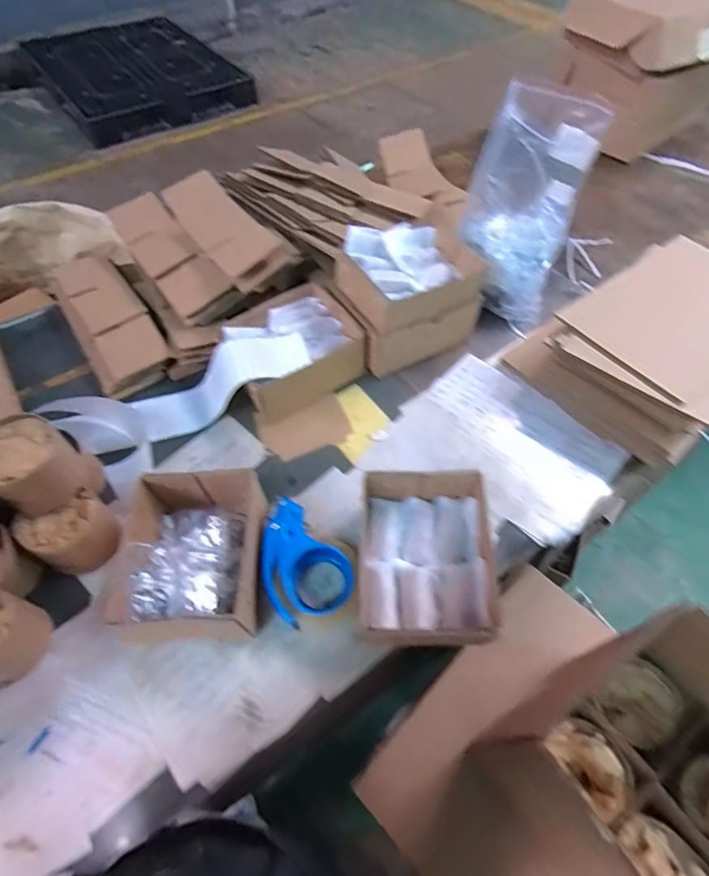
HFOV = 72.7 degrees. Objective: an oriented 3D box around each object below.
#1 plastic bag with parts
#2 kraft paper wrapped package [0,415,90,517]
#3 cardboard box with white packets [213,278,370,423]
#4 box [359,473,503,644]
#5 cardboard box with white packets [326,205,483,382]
[{"bbox_3d":[0.275,-0.362,0.787,0.184,0.351,0.104,7,29,5],"label":"plastic bag with parts"},{"bbox_3d":[-0.388,0.035,0.582,0.096,0.086,0.094,-40,66,-22],"label":"kraft paper wrapped package"},{"bbox_3d":[-0.109,-0.140,0.771,0.216,0.090,0.174,-26,61,-15],"label":"cardboard box with white packets"},{"bbox_3d":[0.082,0.143,0.574,0.153,0.088,0.180,1,58,1],"label":"box"},{"bbox_3d":[0.083,-0.232,0.782,0.204,0.150,0.159,-28,61,-16],"label":"cardboard box with white packets"}]

